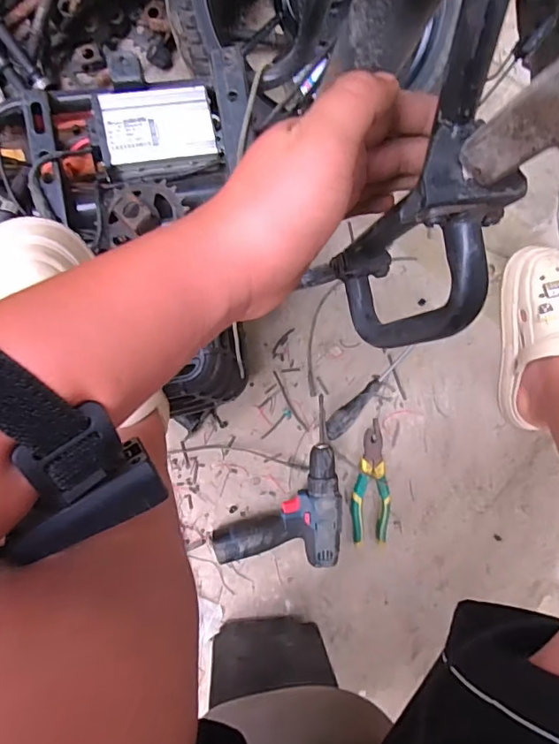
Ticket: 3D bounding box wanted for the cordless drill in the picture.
[{"bbox_3d":[0.001,0.169,0.736,0.183,0.053,0.243,-1,94,-4],"label":"cordless drill"}]

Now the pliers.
[{"bbox_3d":[0.145,0.174,0.761,0.058,0.016,0.191,6,93,-5],"label":"pliers"}]

